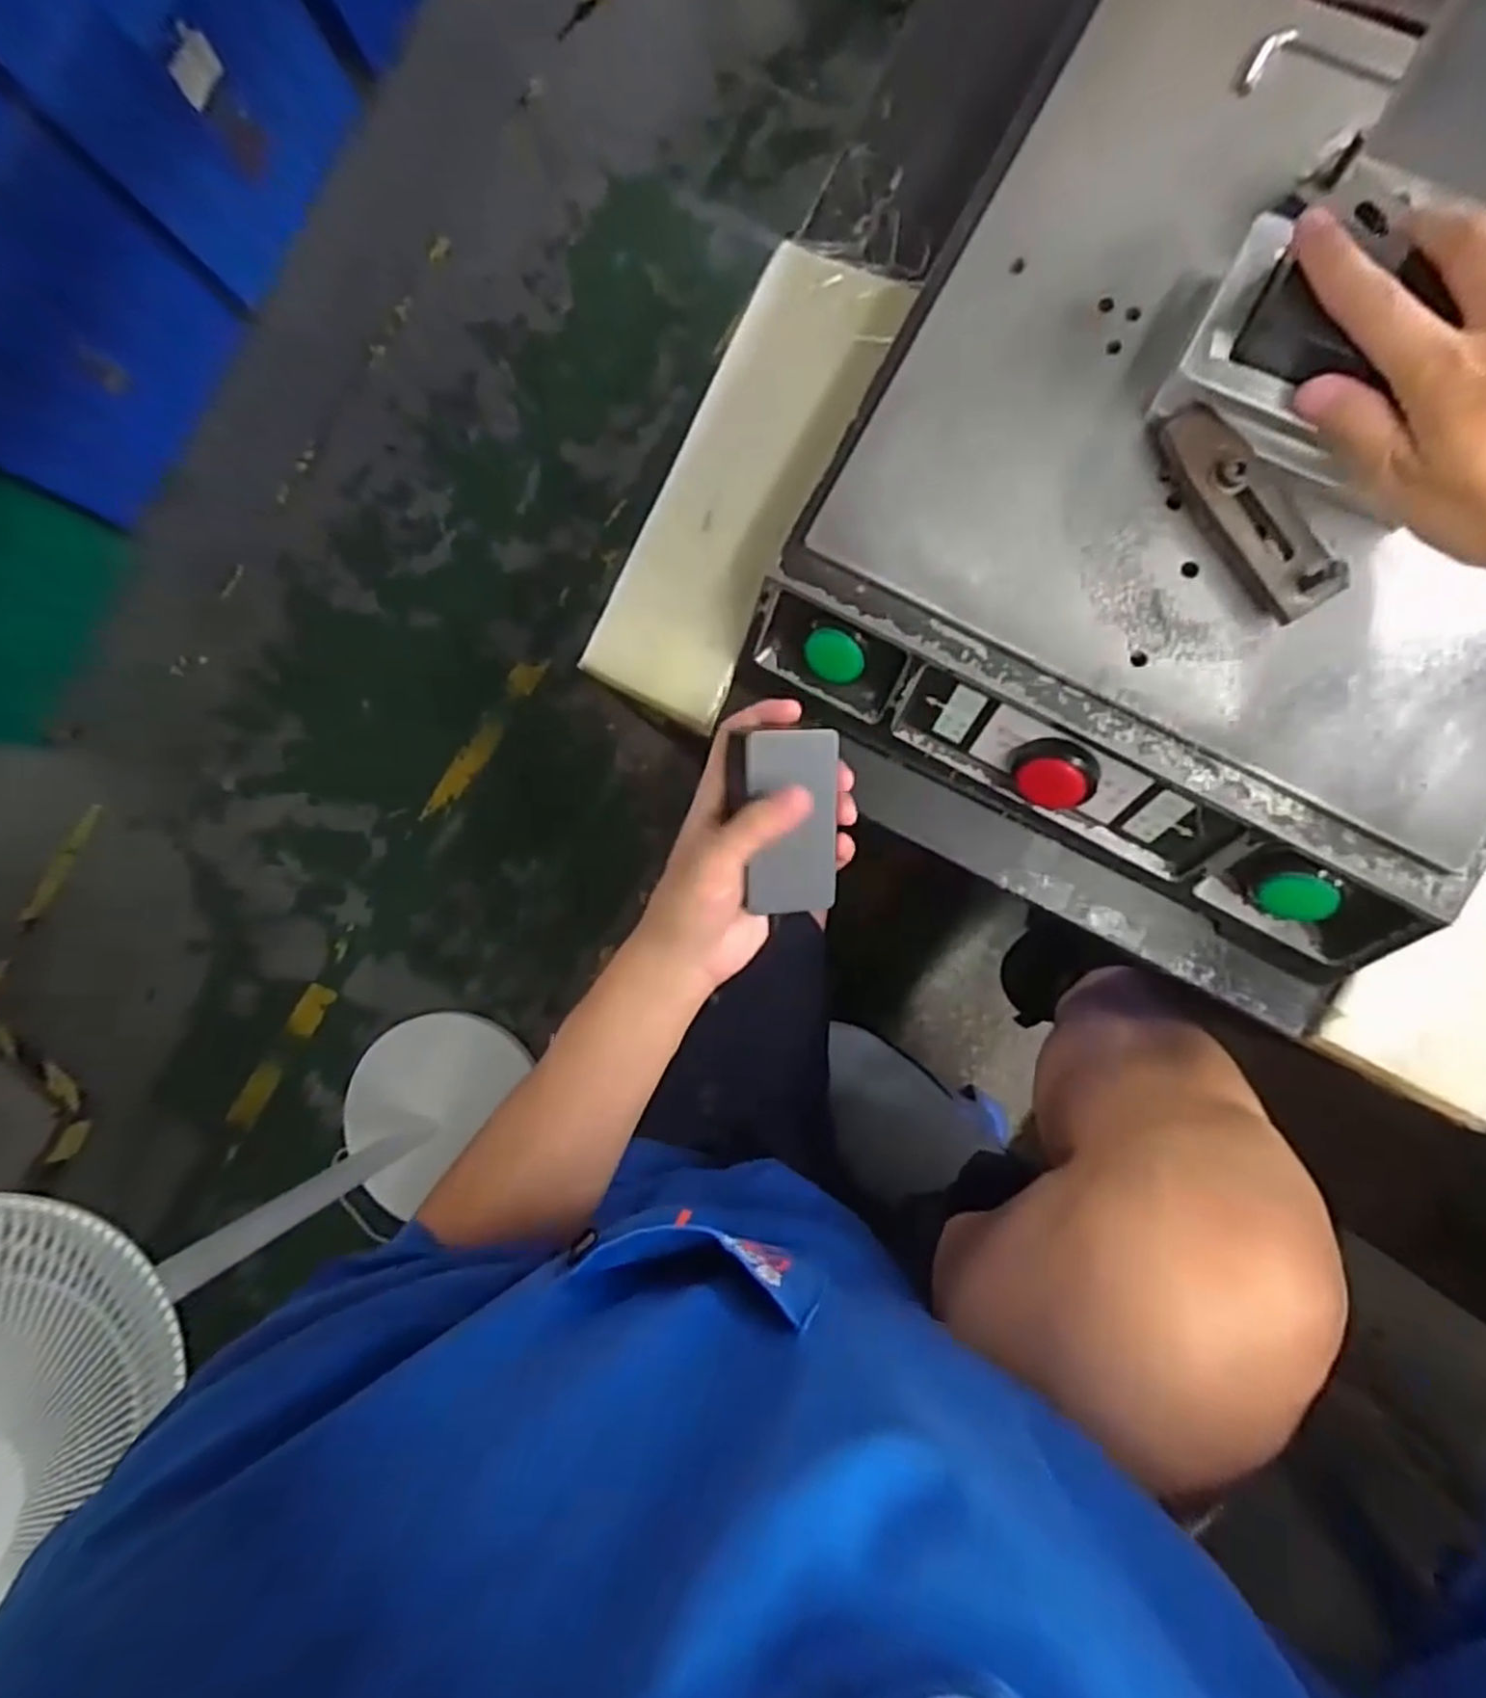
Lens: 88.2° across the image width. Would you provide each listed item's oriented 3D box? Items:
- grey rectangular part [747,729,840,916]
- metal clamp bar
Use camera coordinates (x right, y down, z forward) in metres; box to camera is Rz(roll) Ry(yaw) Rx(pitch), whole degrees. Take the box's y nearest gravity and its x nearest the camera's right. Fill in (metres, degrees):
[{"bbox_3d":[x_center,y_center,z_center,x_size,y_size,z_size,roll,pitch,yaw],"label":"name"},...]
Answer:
[{"bbox_3d":[0.025,-0.011,0.390,0.049,0.008,0.096,-8,107,-21],"label":"grey rectangular part"},{"bbox_3d":[0.240,-0.161,0.367,0.030,0.029,0.110,-32,85,5],"label":"metal clamp bar"}]

